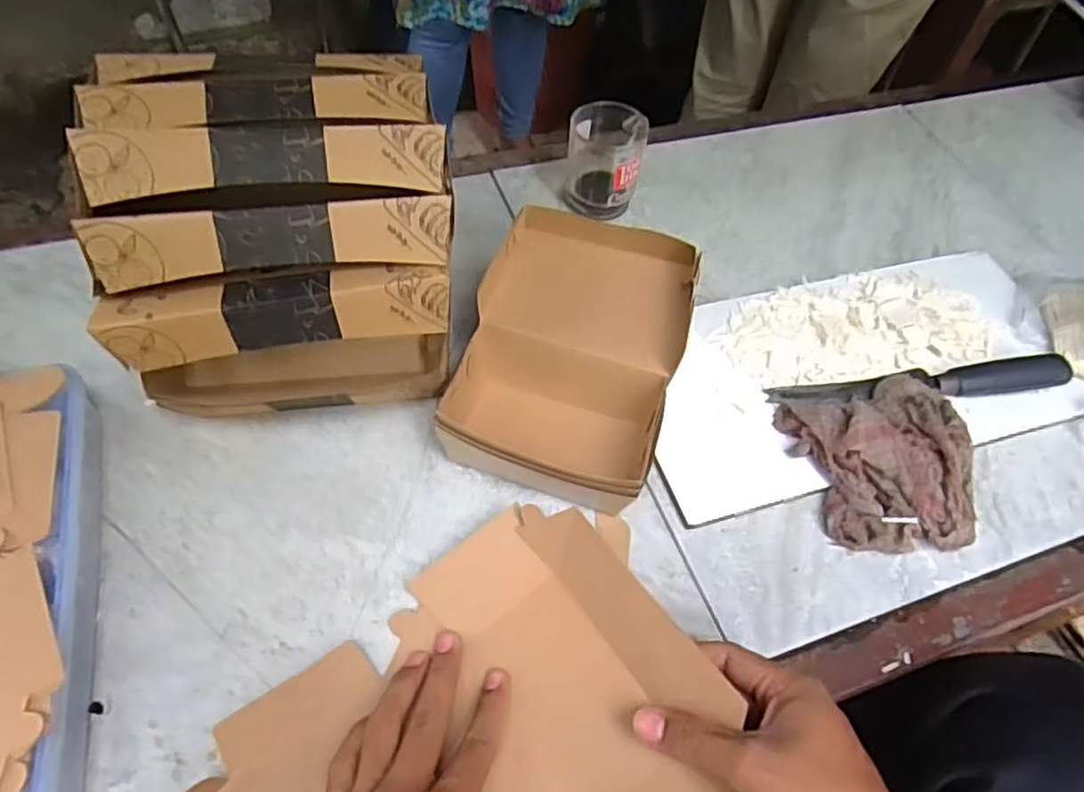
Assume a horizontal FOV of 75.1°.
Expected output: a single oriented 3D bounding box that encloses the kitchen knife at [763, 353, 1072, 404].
[{"bbox_3d":[0.294,-0.011,0.549,0.244,0.018,0.028,-4,53,-9],"label":"kitchen knife"}]

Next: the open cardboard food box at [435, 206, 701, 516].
[{"bbox_3d":[0.020,-0.028,0.503,0.148,0.095,0.186,16,55,7],"label":"open cardboard food box"}]

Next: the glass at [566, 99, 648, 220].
[{"bbox_3d":[0.057,-0.213,0.641,0.068,0.085,0.069,9,54,2],"label":"glass"}]

